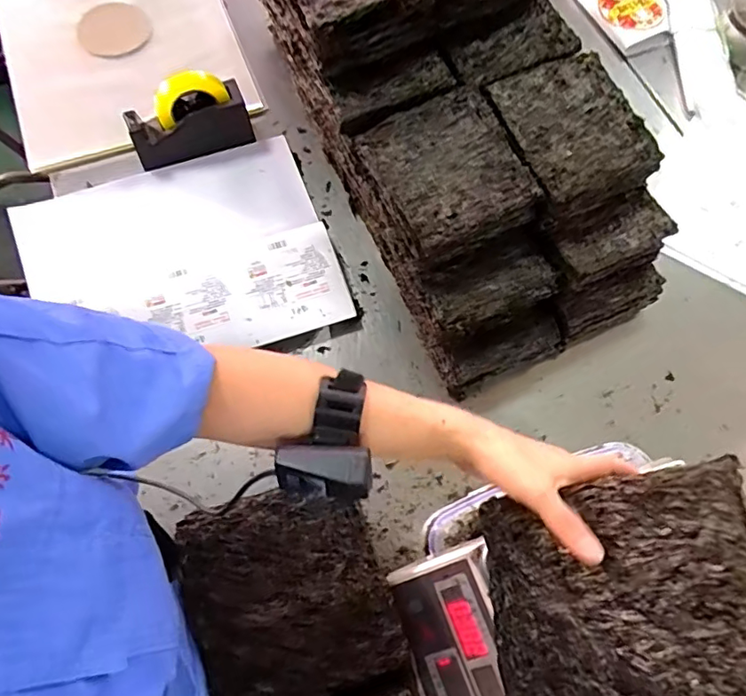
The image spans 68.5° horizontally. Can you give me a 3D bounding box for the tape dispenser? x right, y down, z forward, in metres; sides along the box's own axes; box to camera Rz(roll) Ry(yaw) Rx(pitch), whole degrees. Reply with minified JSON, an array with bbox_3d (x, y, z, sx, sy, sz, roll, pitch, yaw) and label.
[{"bbox_3d":[-0.309,-0.382,0.913,0.195,0.135,0.060,-20,72,-9],"label":"tape dispenser"}]

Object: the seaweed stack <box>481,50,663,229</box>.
[{"bbox_3d":[0.272,-0.295,0.766,0.177,0.074,0.197,-21,72,-9],"label":"seaweed stack"}]

